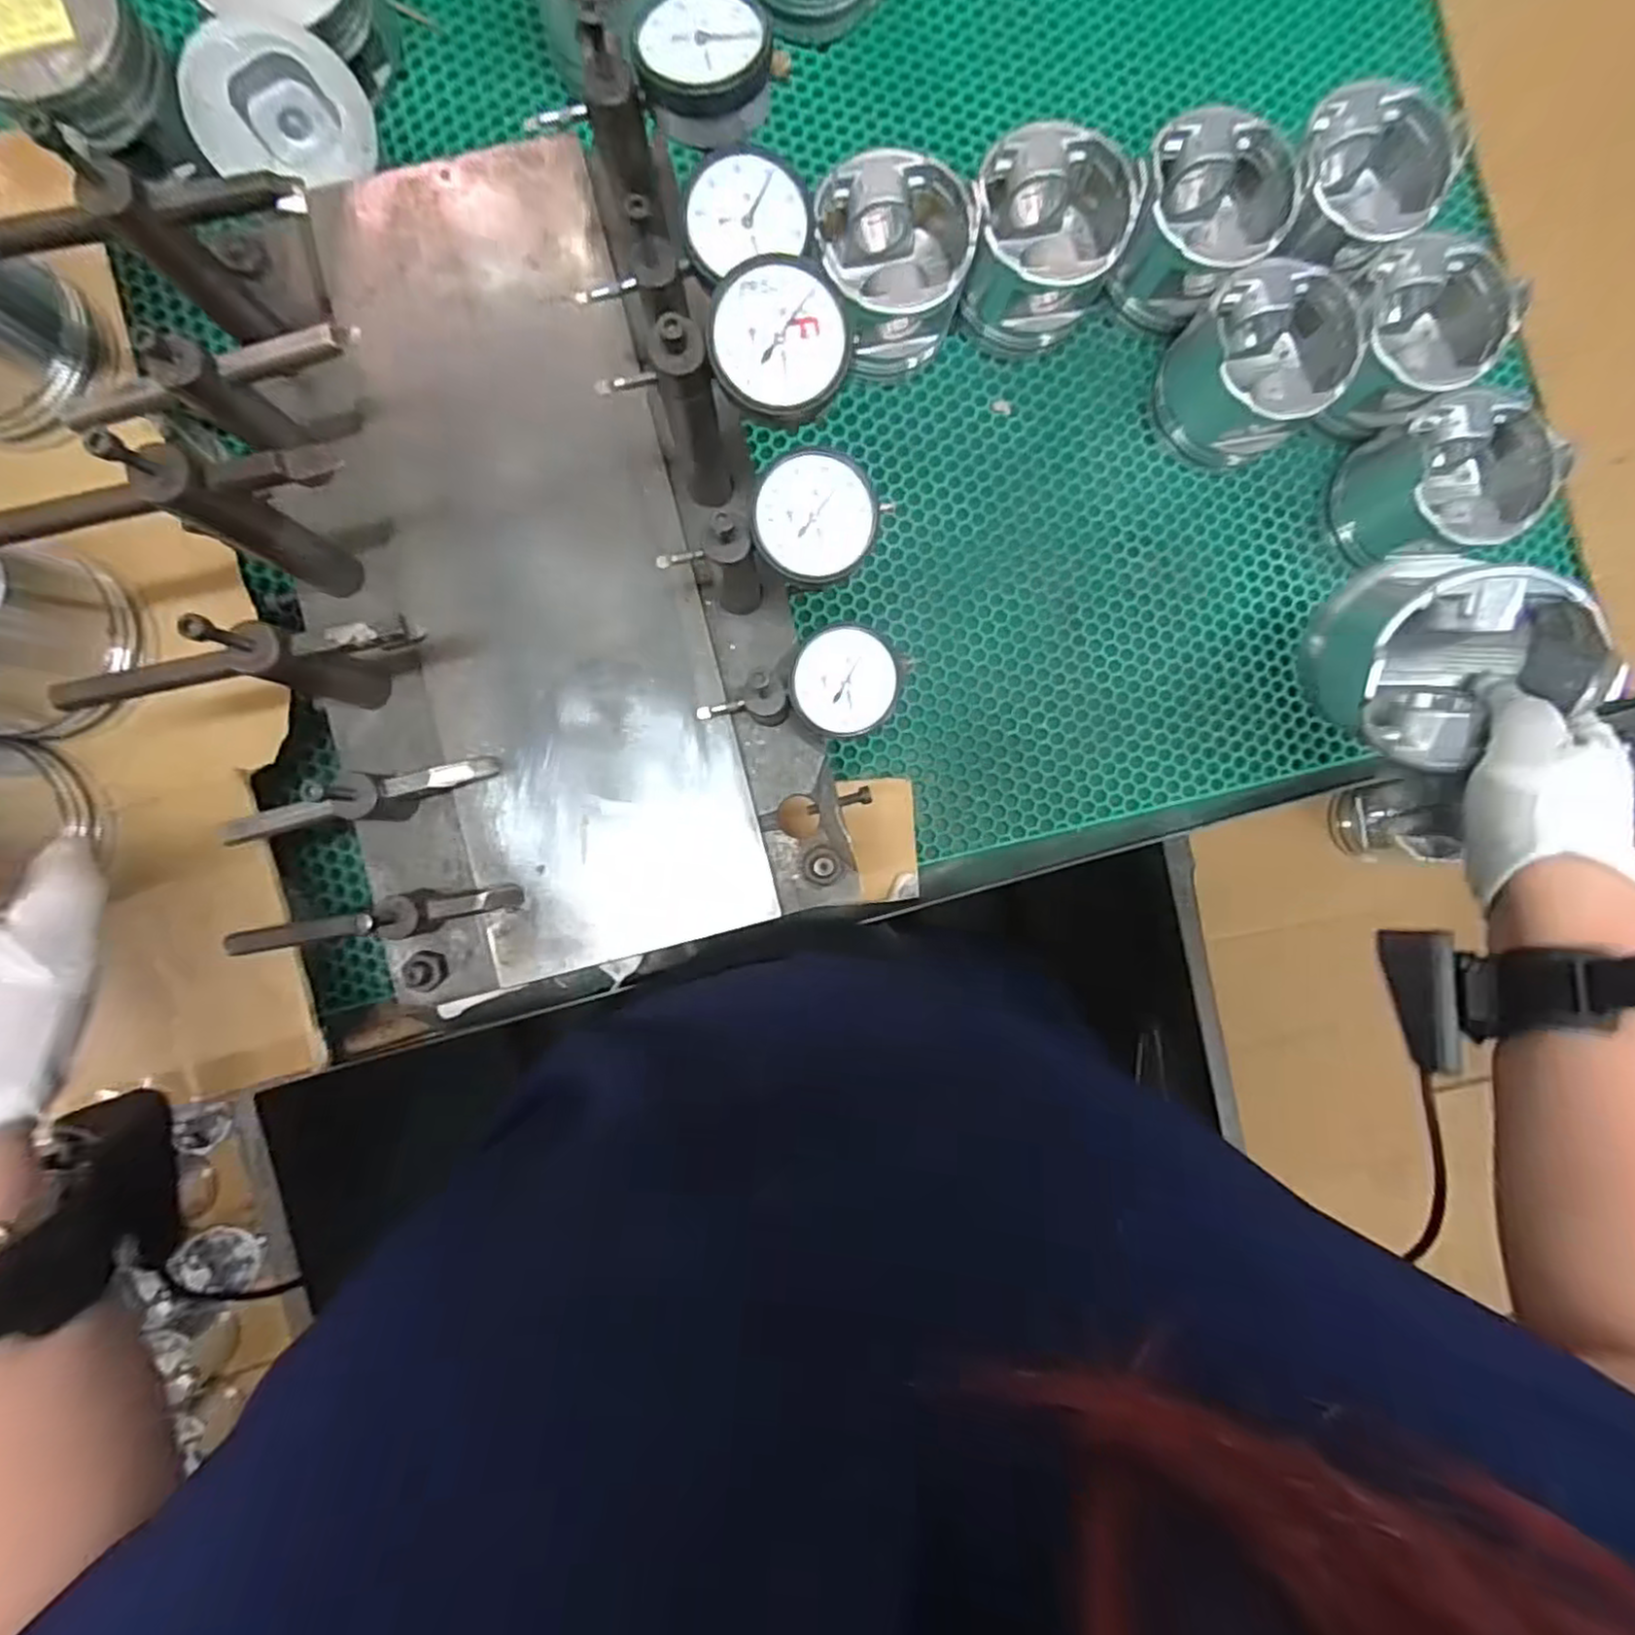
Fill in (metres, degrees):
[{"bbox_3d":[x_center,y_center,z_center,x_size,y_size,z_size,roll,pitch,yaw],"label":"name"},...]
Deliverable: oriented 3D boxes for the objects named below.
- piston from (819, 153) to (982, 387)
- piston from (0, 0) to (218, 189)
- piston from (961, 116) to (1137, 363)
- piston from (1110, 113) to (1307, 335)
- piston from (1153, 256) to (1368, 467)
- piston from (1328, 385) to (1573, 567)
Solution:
[{"bbox_3d":[0.050,-0.359,0.470,0.090,0.084,0.092,-13,90,-5],"label":"piston"},{"bbox_3d":[-0.445,-0.447,0.420,0.101,0.073,0.108,-43,91,-2],"label":"piston"},{"bbox_3d":[0.144,-0.382,0.475,0.103,0.085,0.095,6,89,-5],"label":"piston"},{"bbox_3d":[0.255,-0.401,0.480,0.092,0.086,0.101,0,89,-5],"label":"piston"},{"bbox_3d":[0.300,-0.309,0.483,0.106,0.083,0.098,0,89,-5],"label":"piston"},{"bbox_3d":[0.427,-0.227,0.491,0.099,0.082,0.092,0,89,-5],"label":"piston"}]

